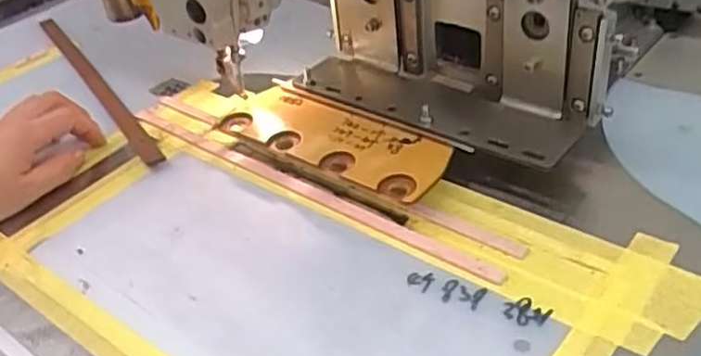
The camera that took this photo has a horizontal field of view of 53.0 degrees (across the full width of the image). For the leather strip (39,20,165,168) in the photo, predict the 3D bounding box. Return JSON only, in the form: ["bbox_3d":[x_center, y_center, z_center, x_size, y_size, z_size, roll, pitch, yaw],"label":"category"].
[{"bbox_3d":[-0.233,-0.088,0.643,0.018,0.007,0.331,-35,43,-15],"label":"leather strip"}]

